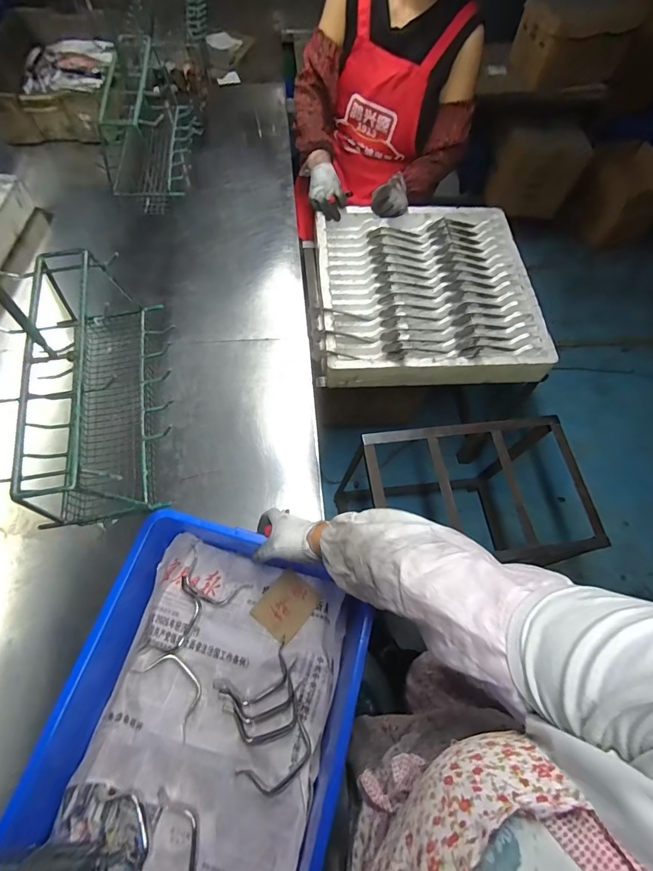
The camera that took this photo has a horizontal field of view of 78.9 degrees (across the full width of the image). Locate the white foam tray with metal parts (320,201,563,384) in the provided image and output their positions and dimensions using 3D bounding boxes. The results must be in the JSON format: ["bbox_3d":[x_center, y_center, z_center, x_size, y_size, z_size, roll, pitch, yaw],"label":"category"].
[{"bbox_3d":[0.253,-0.388,1.036,0.546,0.111,0.558,-2,61,-5],"label":"white foam tray with metal parts"}]

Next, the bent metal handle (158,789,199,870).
[{"bbox_3d":[-0.204,0.555,0.532,0.060,0.004,0.123,0,60,-4],"label":"bent metal handle"}]

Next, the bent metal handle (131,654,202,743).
[{"bbox_3d":[-0.233,0.387,0.608,0.127,0.007,0.061,41,66,18],"label":"bent metal handle"}]

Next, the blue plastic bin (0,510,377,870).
[{"bbox_3d":[-0.168,0.402,0.532,0.335,0.163,0.502,15,61,5],"label":"blue plastic bin"}]

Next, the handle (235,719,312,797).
[{"bbox_3d":[-0.070,0.473,0.571,0.109,0.026,0.050,-29,66,-18],"label":"handle"}]

